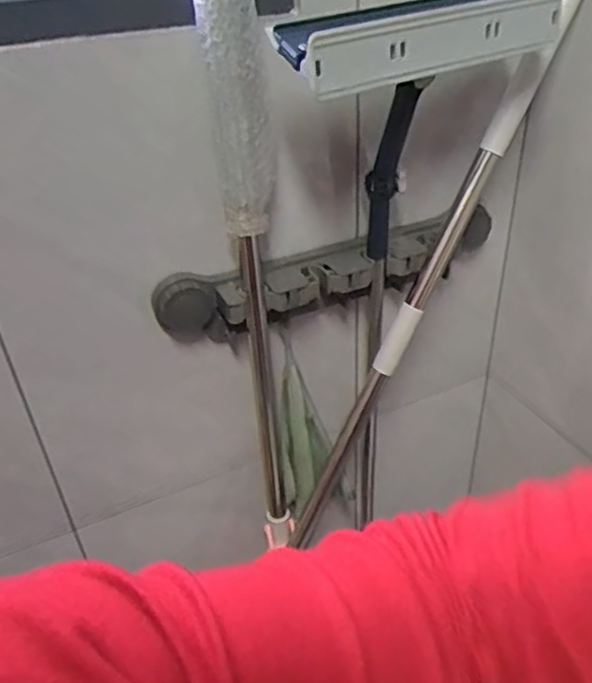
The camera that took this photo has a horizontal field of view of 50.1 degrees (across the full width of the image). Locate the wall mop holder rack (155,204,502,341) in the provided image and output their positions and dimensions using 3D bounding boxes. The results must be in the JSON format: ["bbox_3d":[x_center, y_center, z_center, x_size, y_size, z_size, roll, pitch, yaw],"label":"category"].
[{"bbox_3d":[0.053,-0.069,0.706,0.412,0.076,0.062,-17,37,-18],"label":"wall mop holder rack"}]

